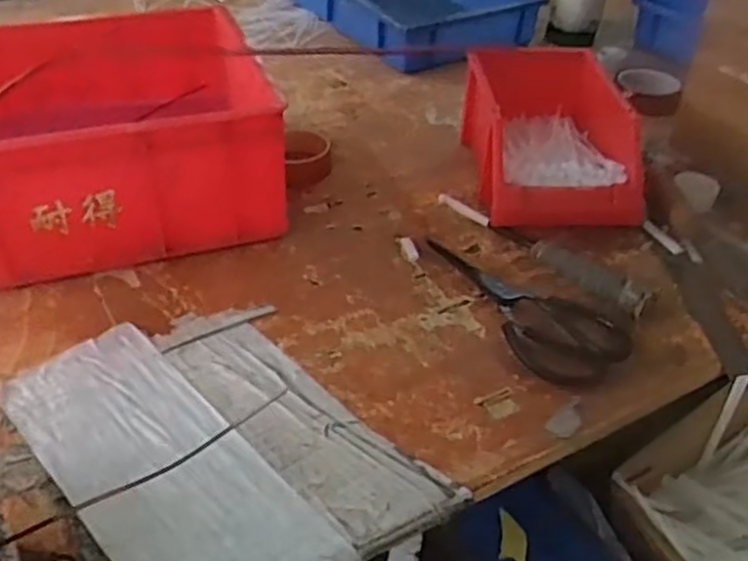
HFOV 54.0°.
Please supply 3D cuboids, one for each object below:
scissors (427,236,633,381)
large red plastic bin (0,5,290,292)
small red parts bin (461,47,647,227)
[{"bbox_3d":[0.132,0.014,0.677,0.088,0.015,0.220,-20,43,-24],"label":"scissors"},{"bbox_3d":[-0.320,-0.149,0.764,0.387,0.146,0.322,-12,40,-16],"label":"large red plastic bin"},{"bbox_3d":[0.187,-0.163,0.816,0.156,0.116,0.251,0,39,-2],"label":"small red parts bin"}]

